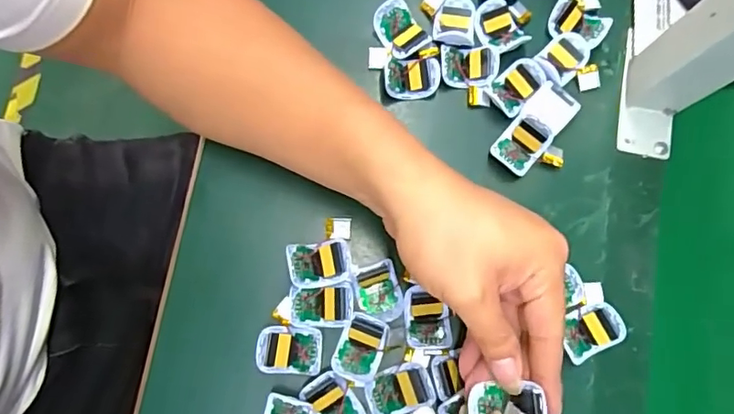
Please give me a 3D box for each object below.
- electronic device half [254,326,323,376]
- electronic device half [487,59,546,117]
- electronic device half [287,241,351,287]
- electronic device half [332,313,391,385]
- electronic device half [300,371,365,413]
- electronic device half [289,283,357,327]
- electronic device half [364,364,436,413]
[{"bbox_3d":[-0.050,0.094,0.352,0.042,0.012,0.030,3,79,-2],"label":"electronic device half"},{"bbox_3d":[0.109,-0.087,0.393,0.043,0.020,0.030,-43,84,-9],"label":"electronic device half"},{"bbox_3d":[-0.032,0.038,0.363,0.041,0.017,0.028,-9,80,-4],"label":"electronic device half"},{"bbox_3d":[-0.004,0.093,0.354,0.028,0.014,0.042,21,79,2],"label":"electronic device half"},{"bbox_3d":[-0.021,0.129,0.347,0.031,0.014,0.043,-36,83,-8],"label":"electronic device half"},{"bbox_3d":[-0.030,0.067,0.360,0.043,0.014,0.027,0,79,-2],"label":"electronic device half"},{"bbox_3d":[0.021,0.121,0.350,0.042,0.012,0.030,-14,80,-5],"label":"electronic device half"}]

